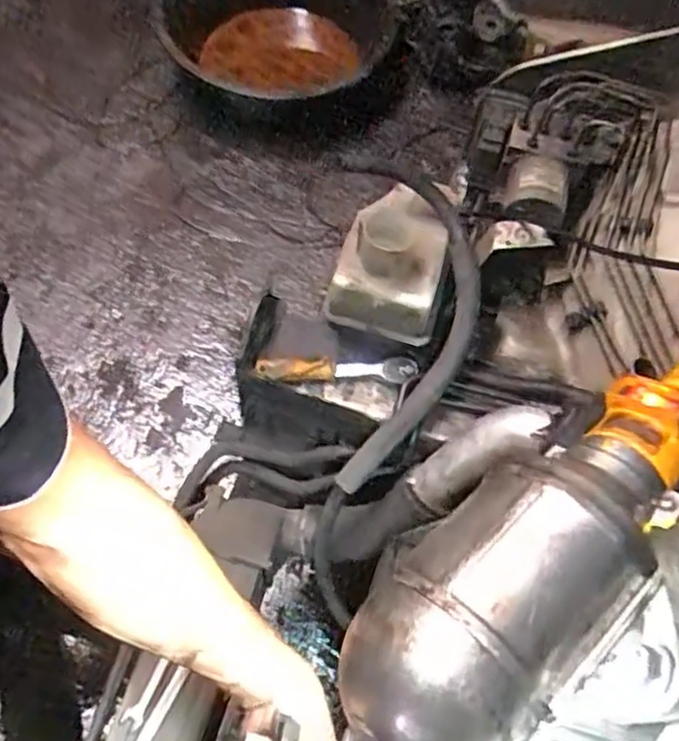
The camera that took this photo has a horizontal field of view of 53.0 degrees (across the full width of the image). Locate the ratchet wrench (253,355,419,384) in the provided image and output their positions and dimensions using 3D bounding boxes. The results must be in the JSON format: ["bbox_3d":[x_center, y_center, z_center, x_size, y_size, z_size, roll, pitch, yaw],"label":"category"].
[{"bbox_3d":[-0.004,-0.001,0.754,0.176,0.026,0.024,-1,66,-3],"label":"ratchet wrench"}]

